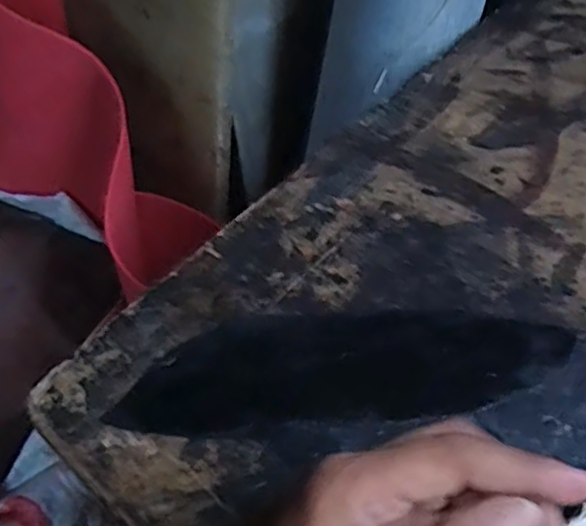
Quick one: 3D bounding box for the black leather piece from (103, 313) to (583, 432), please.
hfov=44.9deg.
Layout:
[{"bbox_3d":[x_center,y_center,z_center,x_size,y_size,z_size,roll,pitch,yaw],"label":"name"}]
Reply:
[{"bbox_3d":[0.025,0.051,0.349,0.214,0.007,0.060,-2,55,3],"label":"black leather piece"}]

